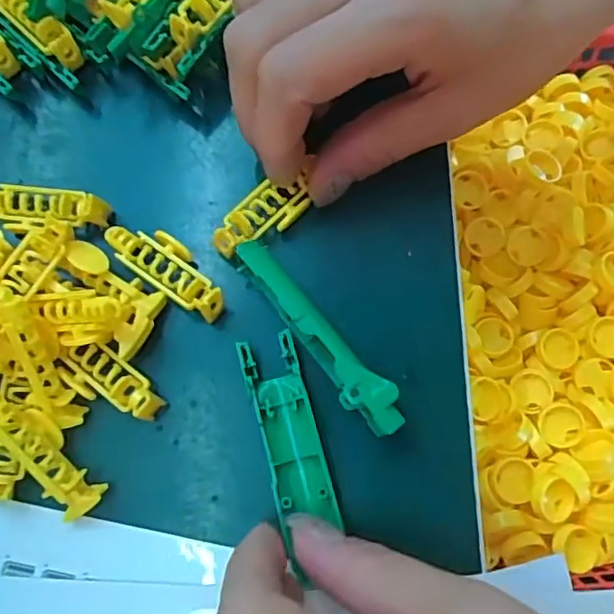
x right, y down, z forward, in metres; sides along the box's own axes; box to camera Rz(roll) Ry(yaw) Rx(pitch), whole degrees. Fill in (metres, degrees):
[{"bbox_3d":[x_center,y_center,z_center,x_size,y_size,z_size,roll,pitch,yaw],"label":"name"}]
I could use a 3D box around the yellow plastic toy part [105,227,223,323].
[{"bbox_3d":[-0.048,-0.014,0.213,0.050,0.012,0.018,37,80,9],"label":"yellow plastic toy part"}]

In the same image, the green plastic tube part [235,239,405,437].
[{"bbox_3d":[0.003,0.010,0.204,0.015,0.016,0.077,-40,79,-8],"label":"green plastic tube part"}]

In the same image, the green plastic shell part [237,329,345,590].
[{"bbox_3d":[-0.004,0.047,0.197,0.019,0.009,0.075,-14,76,-2],"label":"green plastic shell part"}]

